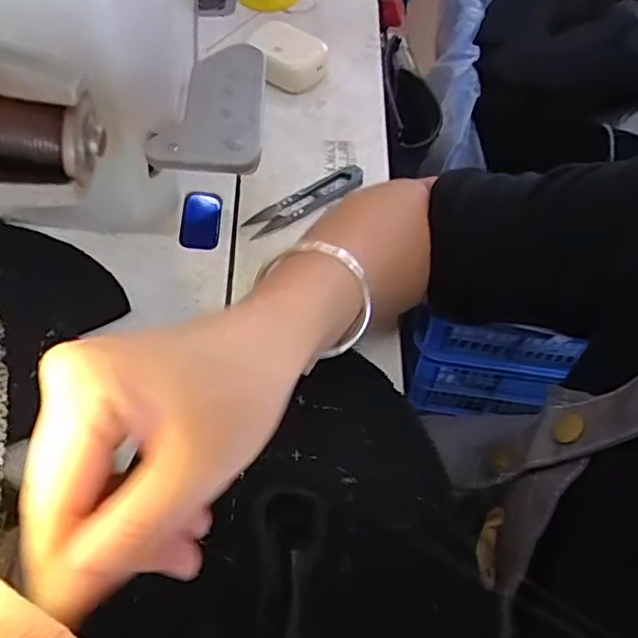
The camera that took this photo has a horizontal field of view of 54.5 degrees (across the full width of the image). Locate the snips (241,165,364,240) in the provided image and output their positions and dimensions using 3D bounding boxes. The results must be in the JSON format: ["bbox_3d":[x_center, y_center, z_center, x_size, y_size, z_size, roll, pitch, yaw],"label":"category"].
[{"bbox_3d":[-0.009,-0.093,0.479,0.101,0.008,0.023,-27,66,-18],"label":"snips"}]

